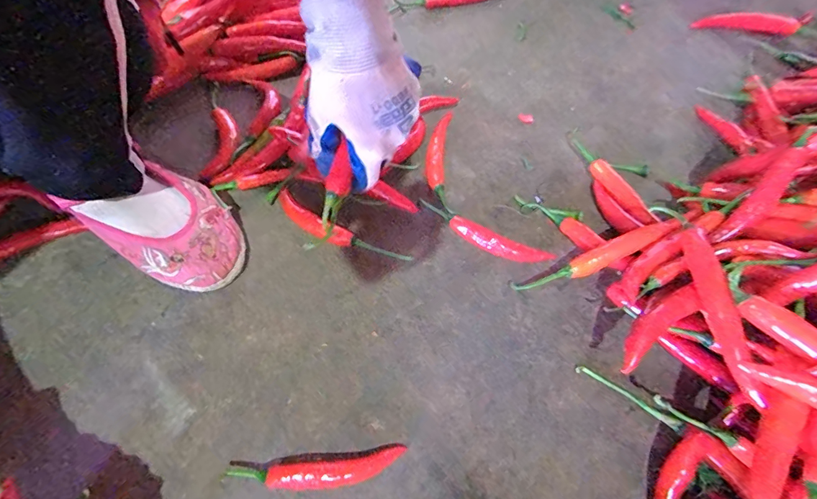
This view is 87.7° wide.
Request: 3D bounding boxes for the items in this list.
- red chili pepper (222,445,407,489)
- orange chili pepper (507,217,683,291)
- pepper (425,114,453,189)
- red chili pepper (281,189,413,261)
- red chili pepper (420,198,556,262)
[{"bbox_3d":[-0.068,0.169,0.321,0.130,0.013,0.020,-7,62,-4],"label":"red chili pepper"},{"bbox_3d":[0.167,0.009,0.385,0.149,0.018,0.018,-24,64,4],"label":"orange chili pepper"},{"bbox_3d":[0.032,-0.110,0.467,0.019,0.014,0.110,8,62,3],"label":"pepper"},{"bbox_3d":[-0.071,-0.017,0.418,0.149,0.011,0.028,28,65,14],"label":"red chili pepper"},{"bbox_3d":[0.072,-0.014,0.416,0.134,0.015,0.023,25,64,12],"label":"red chili pepper"}]

